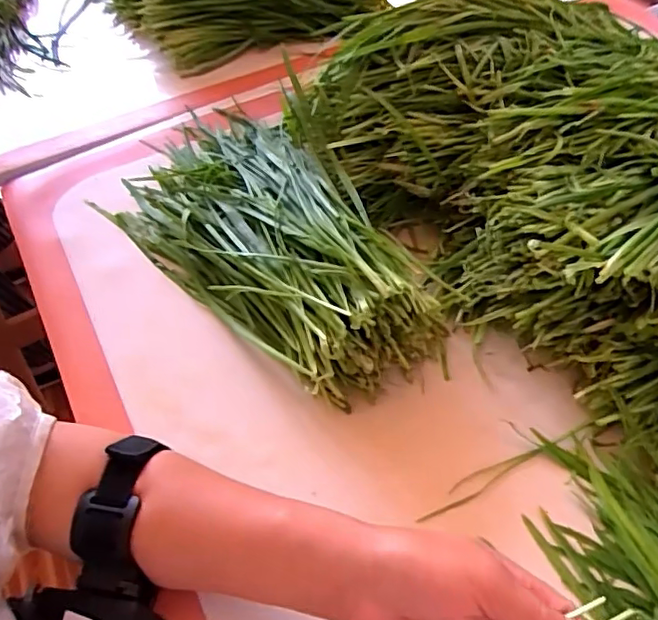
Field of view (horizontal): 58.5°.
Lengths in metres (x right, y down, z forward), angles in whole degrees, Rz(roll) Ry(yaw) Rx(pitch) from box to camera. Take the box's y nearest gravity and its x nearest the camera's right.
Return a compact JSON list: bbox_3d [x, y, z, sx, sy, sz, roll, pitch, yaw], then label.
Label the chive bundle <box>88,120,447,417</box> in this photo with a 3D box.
[{"bbox_3d":[-0.067,-0.070,0.482,0.164,0.082,0.335,-25,57,-17],"label":"chive bundle"}]

